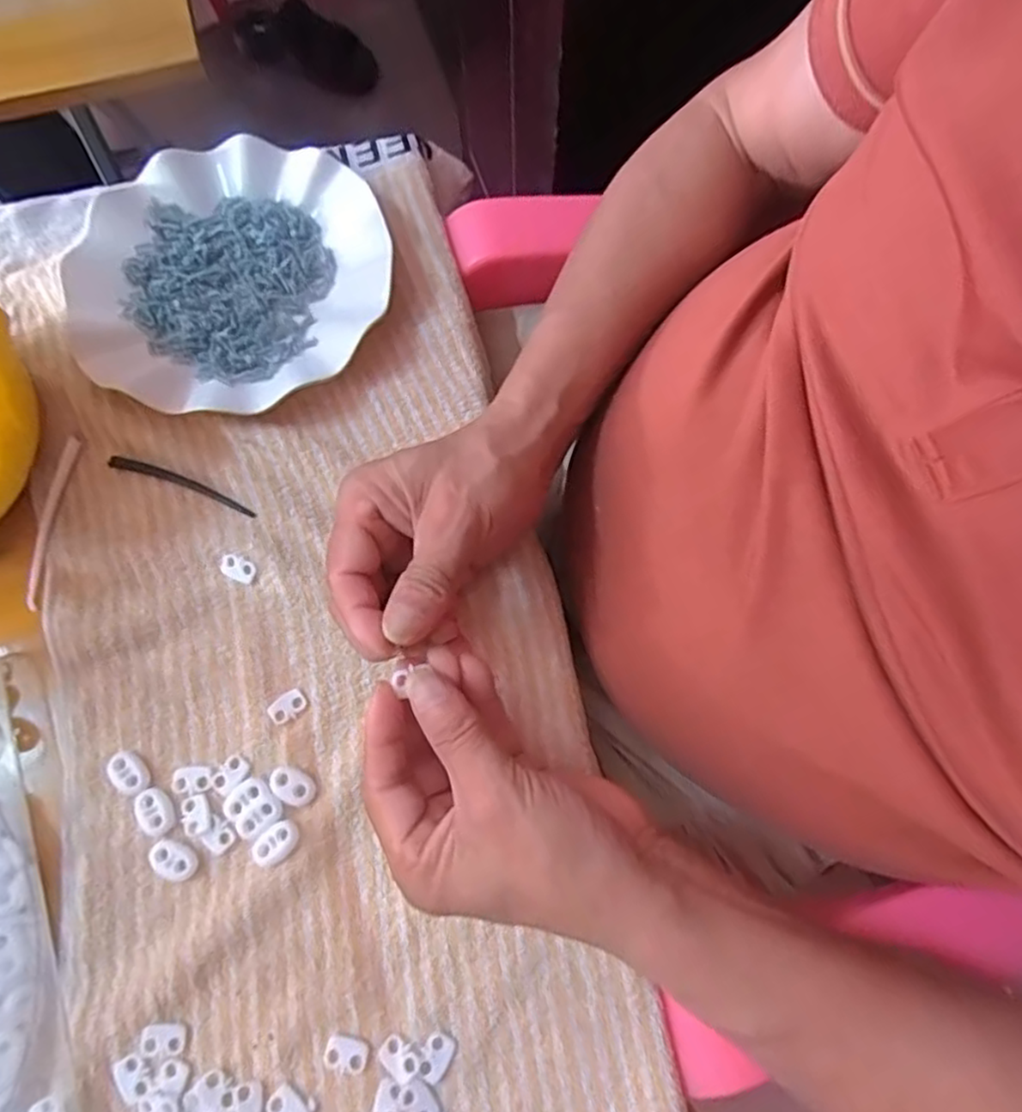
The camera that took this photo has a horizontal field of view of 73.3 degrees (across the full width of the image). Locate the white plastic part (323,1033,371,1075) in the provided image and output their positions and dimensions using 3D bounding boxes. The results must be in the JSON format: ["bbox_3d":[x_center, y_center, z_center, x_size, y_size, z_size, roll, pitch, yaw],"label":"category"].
[{"bbox_3d":[-0.071,0.214,0.295,0.019,0.004,0.012,12,73,4],"label":"white plastic part"}]

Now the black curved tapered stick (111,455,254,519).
[{"bbox_3d":[-0.179,-0.039,0.374,0.084,0.006,0.010,18,73,6],"label":"black curved tapered stick"}]

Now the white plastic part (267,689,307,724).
[{"bbox_3d":[-0.111,0.074,0.340,0.018,0.004,0.013,-25,74,-7],"label":"white plastic part"}]

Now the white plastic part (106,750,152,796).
[{"bbox_3d":[-0.183,0.104,0.329,0.016,0.005,0.021,-40,76,-12],"label":"white plastic part"}]

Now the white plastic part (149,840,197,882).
[{"bbox_3d":[-0.156,0.141,0.317,0.021,0.005,0.014,34,75,10],"label":"white plastic part"}]

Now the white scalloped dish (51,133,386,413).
[{"bbox_3d":[-0.164,-0.165,0.401,0.179,0.020,0.179,0,72,0],"label":"white scalloped dish"}]

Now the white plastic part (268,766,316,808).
[{"bbox_3d":[-0.105,0.109,0.326,0.023,0.004,0.015,28,74,9],"label":"white plastic part"}]

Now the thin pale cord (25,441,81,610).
[{"bbox_3d":[-0.244,-0.020,0.363,0.006,0.004,0.094,5,72,2],"label":"thin pale cord"}]

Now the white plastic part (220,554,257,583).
[{"bbox_3d":[-0.143,0.006,0.357,0.019,0.004,0.012,21,73,7],"label":"white plastic part"}]

